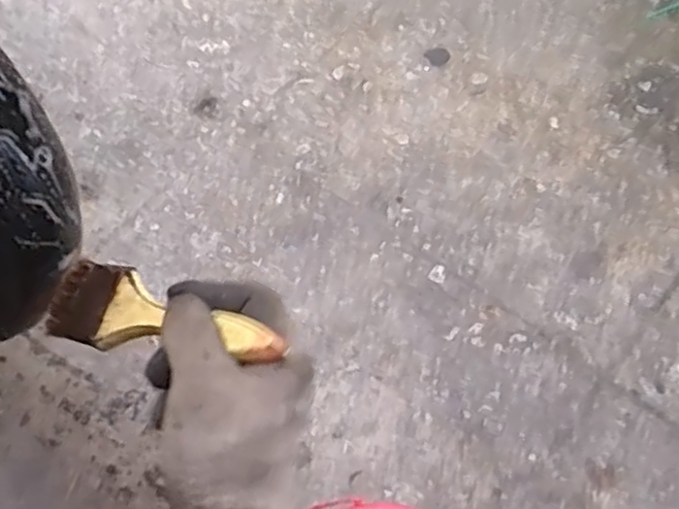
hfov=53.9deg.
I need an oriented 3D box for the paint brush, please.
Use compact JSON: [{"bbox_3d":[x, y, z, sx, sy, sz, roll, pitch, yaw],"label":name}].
[{"bbox_3d":[-0.099,0.036,0.363,0.168,0.012,0.047,9,59,33],"label":"paint brush"}]

